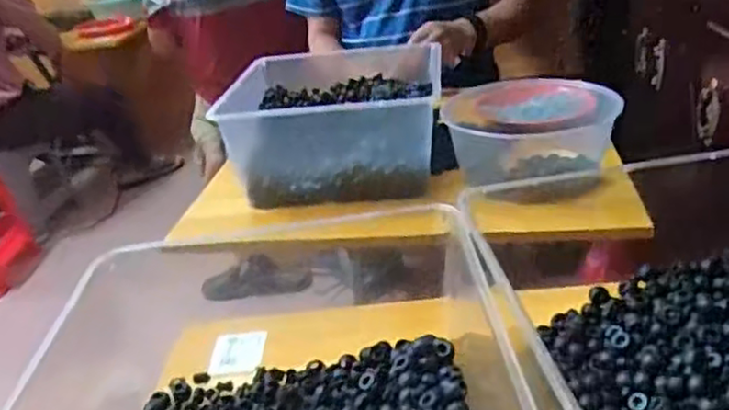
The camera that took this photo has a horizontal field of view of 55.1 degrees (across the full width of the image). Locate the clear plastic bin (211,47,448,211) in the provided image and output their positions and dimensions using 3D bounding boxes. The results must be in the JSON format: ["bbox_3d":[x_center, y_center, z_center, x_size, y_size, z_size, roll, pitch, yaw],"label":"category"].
[{"bbox_3d":[-0.050,-0.110,1.031,0.311,0.130,0.281,-4,26,8],"label":"clear plastic bin"}]

